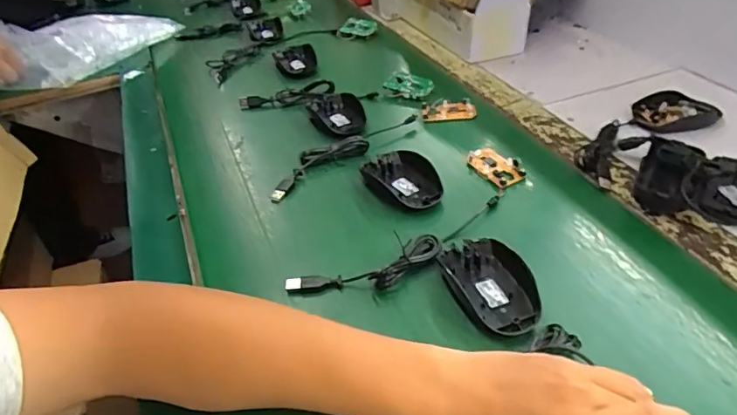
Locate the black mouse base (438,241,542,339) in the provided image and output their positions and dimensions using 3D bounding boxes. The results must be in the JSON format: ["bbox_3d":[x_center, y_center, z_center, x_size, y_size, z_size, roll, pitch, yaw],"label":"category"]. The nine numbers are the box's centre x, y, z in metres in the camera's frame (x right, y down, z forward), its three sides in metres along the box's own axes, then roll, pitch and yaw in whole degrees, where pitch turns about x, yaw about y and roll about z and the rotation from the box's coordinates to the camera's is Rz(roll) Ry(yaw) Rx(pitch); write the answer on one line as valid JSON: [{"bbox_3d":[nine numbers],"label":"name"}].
[{"bbox_3d":[0.103,0.064,0.427,0.064,0.015,0.099,-13,39,-8],"label":"black mouse base"}]

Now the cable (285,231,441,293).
[{"bbox_3d":[-0.002,0.052,0.444,0.141,0.027,0.038,-15,40,-10],"label":"cable"}]

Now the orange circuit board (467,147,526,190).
[{"bbox_3d":[0.138,-0.046,0.557,0.033,0.015,0.066,-23,42,-19],"label":"orange circuit board"}]

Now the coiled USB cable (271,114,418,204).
[{"bbox_3d":[-0.035,-0.068,0.604,0.210,0.020,0.048,-33,46,-29],"label":"coiled USB cable"}]

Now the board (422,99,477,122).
[{"bbox_3d":[0.103,-0.124,0.658,0.066,0.013,0.033,-2,39,6],"label":"board"}]

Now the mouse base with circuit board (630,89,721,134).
[{"bbox_3d":[0.366,-0.115,0.612,0.100,0.021,0.061,-7,39,-4],"label":"mouse base with circuit board"}]

